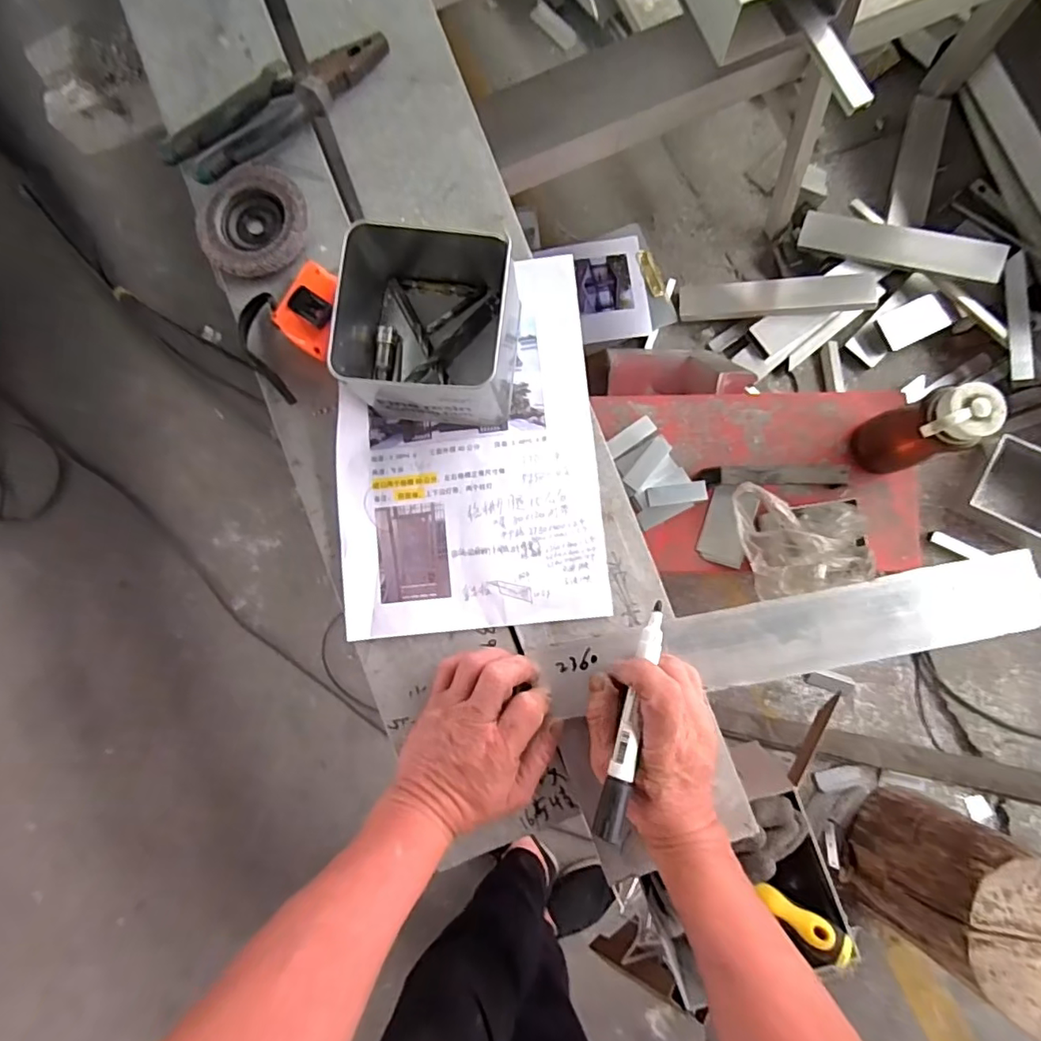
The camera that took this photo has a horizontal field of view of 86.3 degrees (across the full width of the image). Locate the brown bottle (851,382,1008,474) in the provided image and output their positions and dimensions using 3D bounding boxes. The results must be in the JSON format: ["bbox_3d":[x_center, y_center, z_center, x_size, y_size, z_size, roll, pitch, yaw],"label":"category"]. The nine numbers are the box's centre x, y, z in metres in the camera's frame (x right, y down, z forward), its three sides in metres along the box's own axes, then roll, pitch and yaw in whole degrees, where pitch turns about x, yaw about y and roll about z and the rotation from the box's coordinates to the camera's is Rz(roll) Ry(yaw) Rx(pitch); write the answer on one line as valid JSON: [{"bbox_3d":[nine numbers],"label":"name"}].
[{"bbox_3d":[0.469,-0.106,0.656,0.073,0.170,0.071,-34,83,0],"label":"brown bottle"}]

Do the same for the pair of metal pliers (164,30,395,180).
[{"bbox_3d":[-0.206,-0.357,0.475,0.203,0.018,0.053,-33,84,1],"label":"pair of metal pliers"}]

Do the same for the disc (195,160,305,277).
[{"bbox_3d":[-0.225,-0.252,0.472,0.089,0.017,0.093,0,85,4],"label":"disc"}]

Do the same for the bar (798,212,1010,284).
[{"bbox_3d":[0.724,-0.527,1.062,0.350,0.022,0.072,18,99,12],"label":"bar"}]

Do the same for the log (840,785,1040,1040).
[{"bbox_3d":[0.684,0.585,0.869,0.202,0.288,0.225,39,89,6],"label":"log"}]

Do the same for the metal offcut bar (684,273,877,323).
[{"bbox_3d":[0.509,-0.448,1.115,0.358,0.025,0.075,0,95,16],"label":"metal offcut bar"}]

